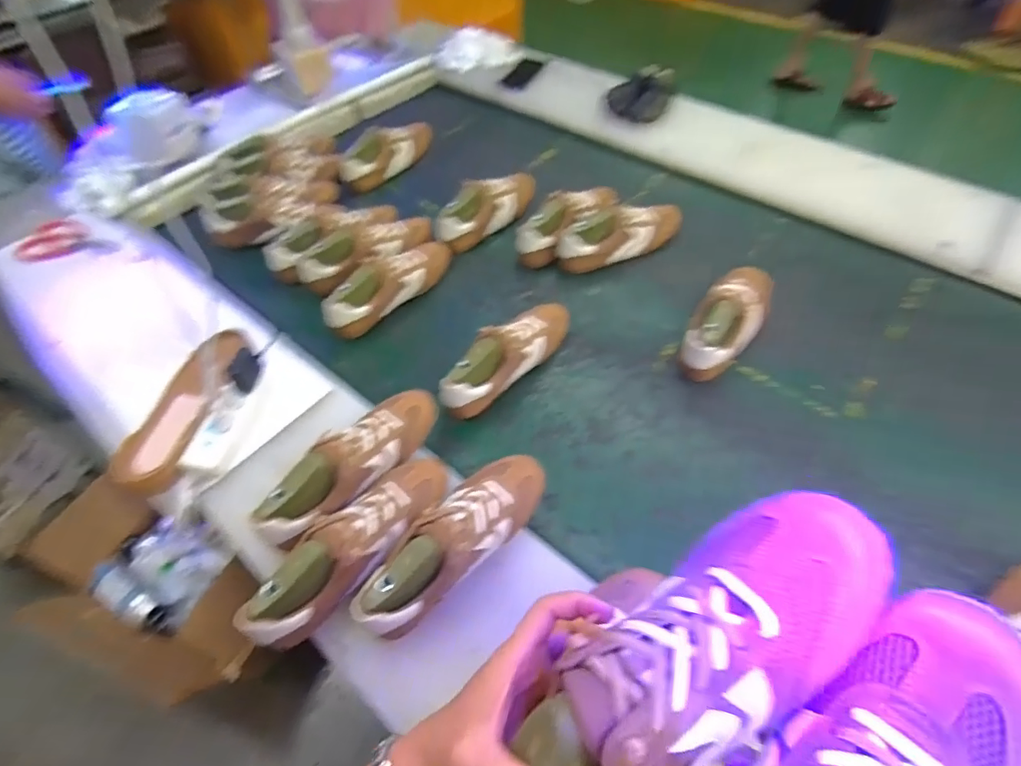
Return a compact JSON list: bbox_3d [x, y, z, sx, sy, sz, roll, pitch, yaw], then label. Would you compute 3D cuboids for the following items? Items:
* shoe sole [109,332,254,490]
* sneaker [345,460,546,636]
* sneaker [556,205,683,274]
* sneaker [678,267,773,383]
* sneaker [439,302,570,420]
[{"bbox_3d":[-0.459,0.026,0.738,0.100,0.022,0.248,9,56,9],"label":"shoe sole"},{"bbox_3d":[-0.059,0.165,0.581,0.079,0.085,0.251,36,64,24],"label":"sneaker"},{"bbox_3d":[0.207,-0.283,0.984,0.263,0.080,0.076,-27,59,-17],"label":"sneaker"},{"bbox_3d":[0.344,-0.102,0.832,0.091,0.083,0.220,33,62,22],"label":"sneaker"},{"bbox_3d":[-0.006,-0.047,0.811,0.072,0.088,0.255,38,64,24],"label":"sneaker"}]

